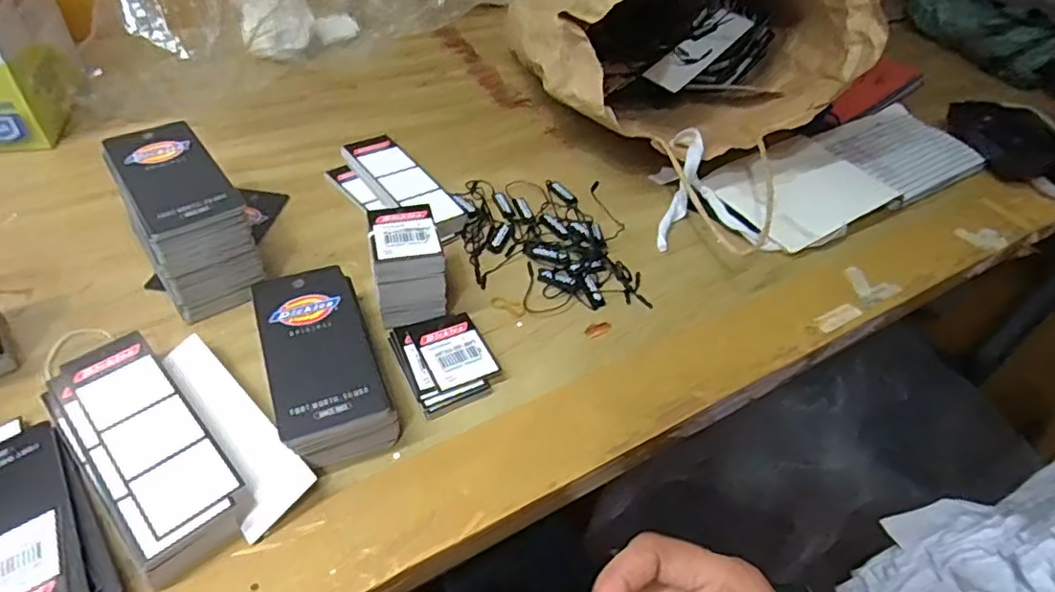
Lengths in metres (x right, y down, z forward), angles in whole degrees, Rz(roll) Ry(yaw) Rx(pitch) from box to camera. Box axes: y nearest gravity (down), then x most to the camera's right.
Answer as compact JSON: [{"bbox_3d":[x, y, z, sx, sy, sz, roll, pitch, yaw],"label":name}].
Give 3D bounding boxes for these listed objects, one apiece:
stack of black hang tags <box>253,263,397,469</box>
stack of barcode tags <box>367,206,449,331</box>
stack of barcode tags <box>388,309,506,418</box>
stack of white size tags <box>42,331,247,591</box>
[{"bbox_3d":[-0.109,0.034,0.322,0.053,0.031,0.111,-16,50,-20],"label":"stack of black hang tags"},{"bbox_3d":[-0.072,-0.018,0.364,0.045,0.051,0.055,-9,48,-14],"label":"stack of barcode tags"},{"bbox_3d":[-0.046,0.036,0.345,0.050,0.010,0.060,-19,51,-22],"label":"stack of barcode tags"},{"bbox_3d":[-0.180,0.069,0.286,0.123,0.022,0.050,37,54,27],"label":"stack of white size tags"}]

